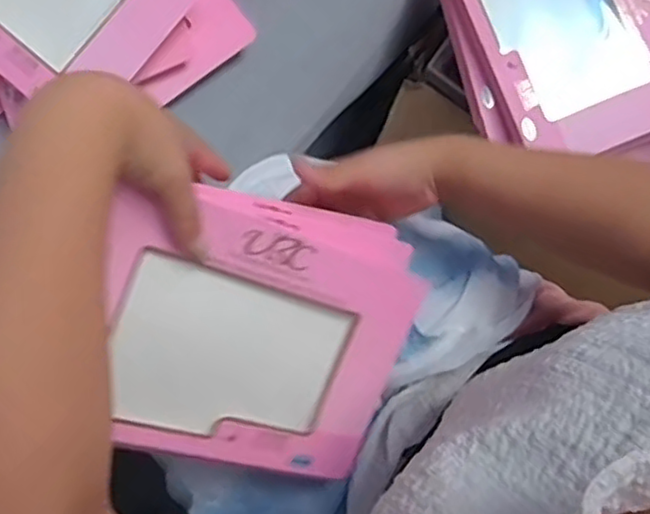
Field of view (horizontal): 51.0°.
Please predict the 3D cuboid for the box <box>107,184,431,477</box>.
[{"bbox_3d":[-0.033,0.052,0.466,0.230,0.054,0.170,11,98,-32],"label":"box"}]

